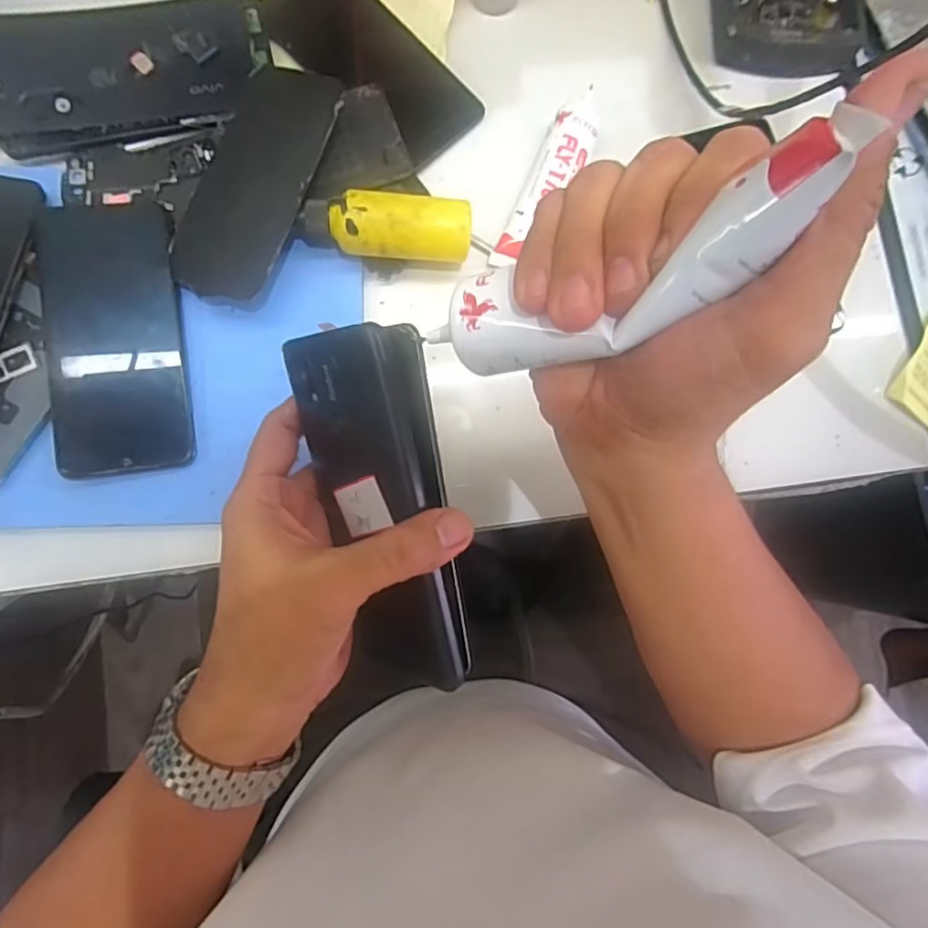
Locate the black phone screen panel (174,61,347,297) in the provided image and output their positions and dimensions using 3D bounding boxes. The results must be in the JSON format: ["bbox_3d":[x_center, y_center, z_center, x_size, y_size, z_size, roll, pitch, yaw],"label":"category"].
[{"bbox_3d":[-0.125,-0.167,0.349,0.069,0.009,0.141,21,86,16],"label":"black phone screen panel"}]

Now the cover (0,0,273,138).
[{"bbox_3d":[-0.213,-0.251,0.368,0.172,0.008,0.078,-10,88,-5],"label":"cover"}]

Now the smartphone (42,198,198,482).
[{"bbox_3d":[-0.202,-0.075,0.341,0.072,0.013,0.161,-7,83,-5],"label":"smartphone"}]

